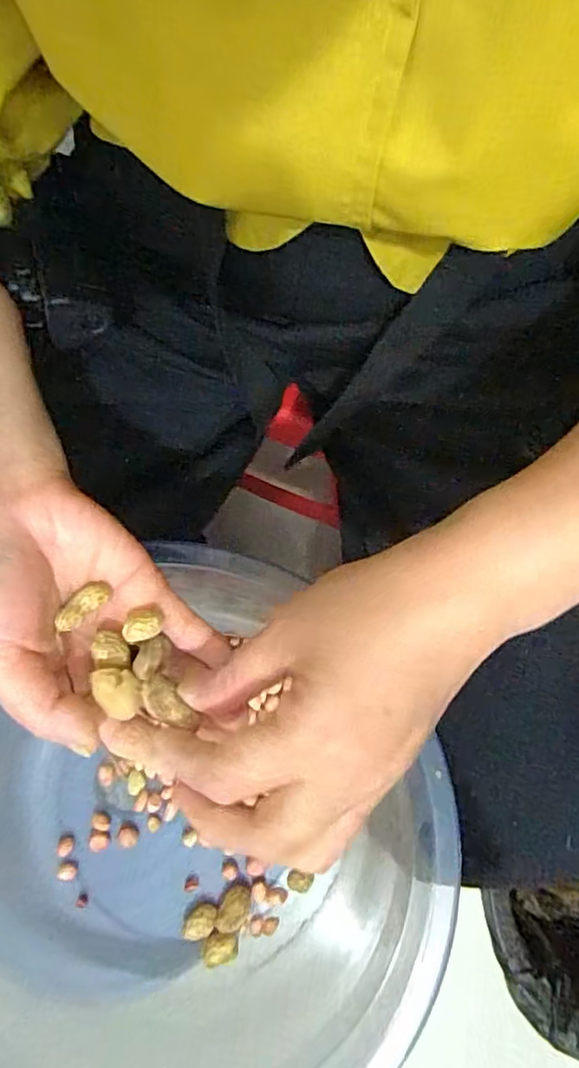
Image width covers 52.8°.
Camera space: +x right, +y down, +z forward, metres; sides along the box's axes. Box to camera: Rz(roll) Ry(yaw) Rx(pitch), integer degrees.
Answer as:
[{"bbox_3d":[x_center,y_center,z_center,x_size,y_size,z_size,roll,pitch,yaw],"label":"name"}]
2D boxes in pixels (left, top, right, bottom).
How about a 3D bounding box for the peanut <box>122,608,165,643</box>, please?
[{"bbox_3d":[-0.060,0.037,0.234,0.015,0.007,0.011,-14,78,-2],"label":"peanut"}]

